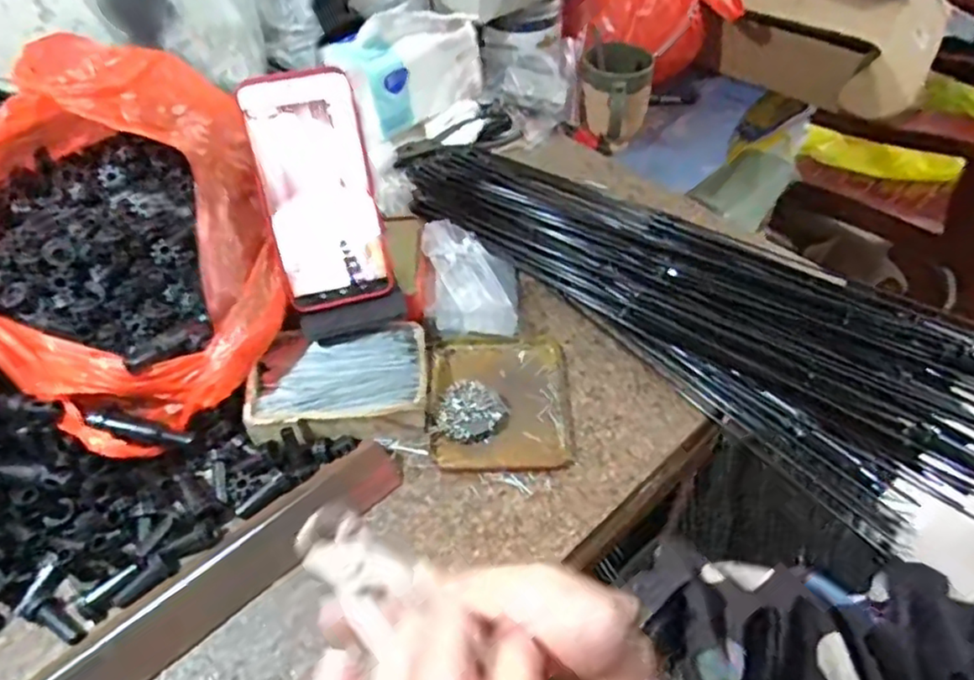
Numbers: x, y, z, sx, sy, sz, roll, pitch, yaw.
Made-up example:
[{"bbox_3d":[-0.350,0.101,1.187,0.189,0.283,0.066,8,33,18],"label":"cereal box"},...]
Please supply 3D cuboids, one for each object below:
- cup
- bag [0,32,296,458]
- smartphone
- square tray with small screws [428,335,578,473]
[{"bbox_3d":[0.152,-0.295,0.798,0.081,0.095,0.086,11,50,9],"label":"cup"},{"bbox_3d":[-0.265,-0.082,0.476,0.206,0.140,0.274,-17,51,-14],"label":"bag"},{"bbox_3d":[-0.120,-0.104,0.483,0.077,0.163,0.008,-15,19,-13],"label":"smartphone"},{"bbox_3d":[0.010,0.042,0.513,0.105,0.018,0.120,-2,49,-2],"label":"square tray with small screws"}]

